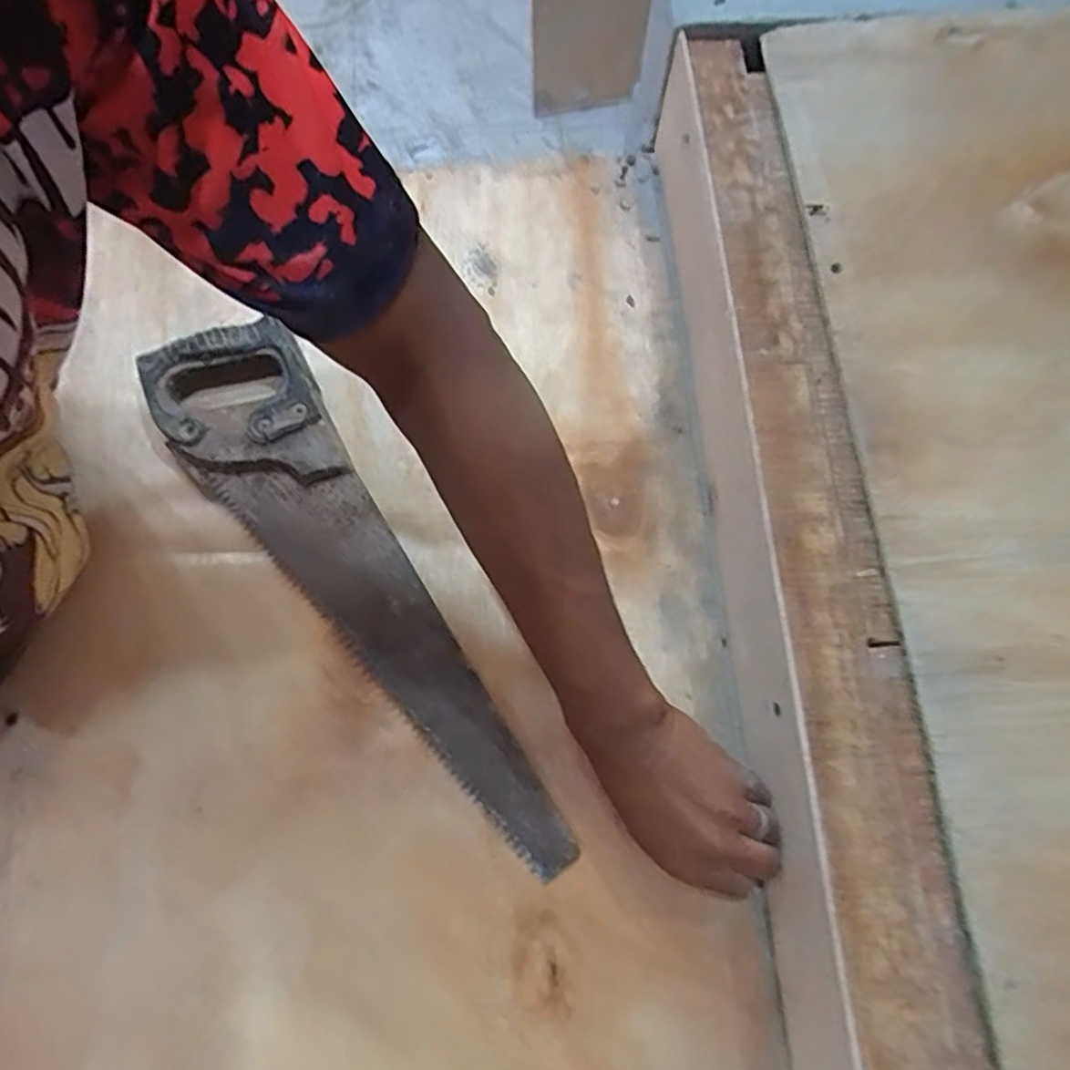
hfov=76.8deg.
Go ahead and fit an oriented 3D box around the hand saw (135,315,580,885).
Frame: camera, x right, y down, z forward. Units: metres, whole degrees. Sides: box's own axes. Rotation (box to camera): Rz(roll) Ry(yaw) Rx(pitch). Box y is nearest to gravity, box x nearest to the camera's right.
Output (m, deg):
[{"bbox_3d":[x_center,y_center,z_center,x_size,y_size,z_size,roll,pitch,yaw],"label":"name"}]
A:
[{"bbox_3d":[-0.131,0.035,0.464,0.113,0.034,0.458,-34,75,-10],"label":"hand saw"}]

